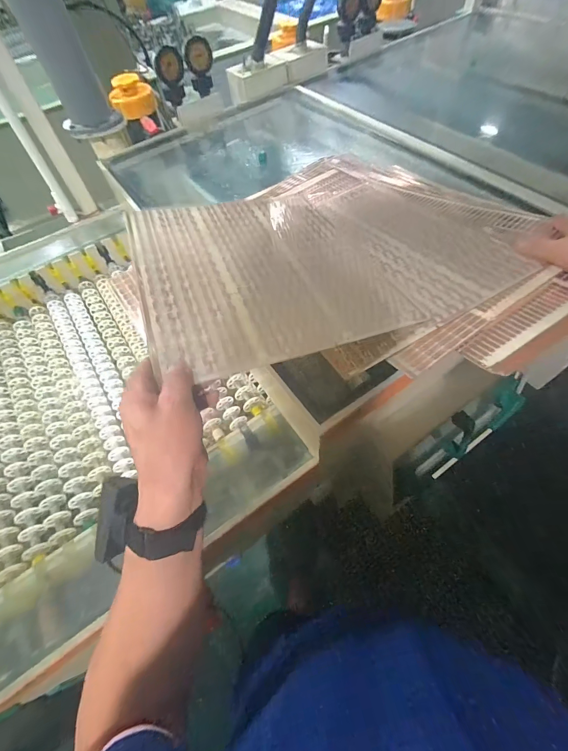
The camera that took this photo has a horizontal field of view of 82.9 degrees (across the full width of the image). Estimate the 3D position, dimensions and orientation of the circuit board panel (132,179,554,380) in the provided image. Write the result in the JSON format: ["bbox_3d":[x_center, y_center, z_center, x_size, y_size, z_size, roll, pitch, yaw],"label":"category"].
[{"bbox_3d":[0.042,-0.211,0.503,0.558,0.043,0.420,-15,54,-15],"label":"circuit board panel"}]

